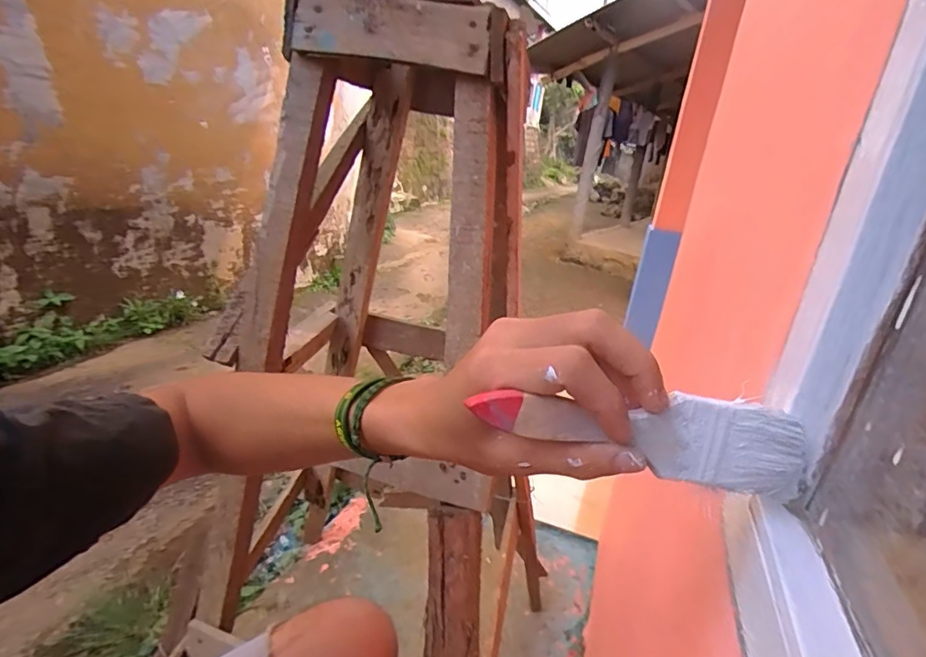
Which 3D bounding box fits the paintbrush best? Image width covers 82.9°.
[{"bbox_3d":[0.099,0.056,0.258,0.192,0.050,0.015,12,19,-13],"label":"paintbrush"}]

